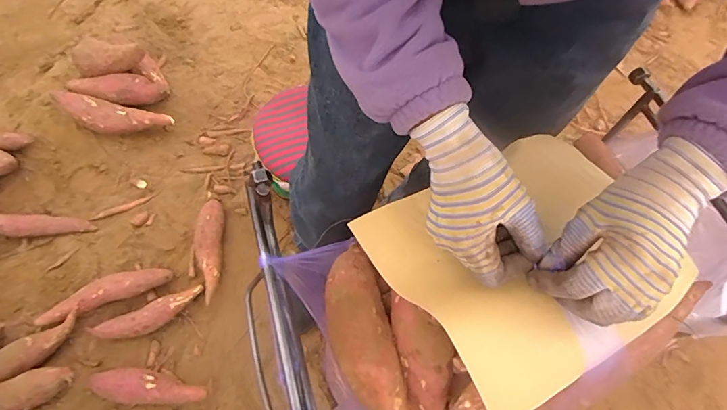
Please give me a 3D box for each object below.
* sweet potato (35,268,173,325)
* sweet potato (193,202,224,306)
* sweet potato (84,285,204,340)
[{"bbox_3d":[-0.553,0.187,0.905,0.266,0.053,0.062,-18,65,-15],"label":"sweet potato"},{"bbox_3d":[-0.361,0.100,0.985,0.065,0.050,0.252,-3,62,-8],"label":"sweet potato"},{"bbox_3d":[-0.449,0.235,0.887,0.228,0.050,0.059,-21,66,-17],"label":"sweet potato"}]

